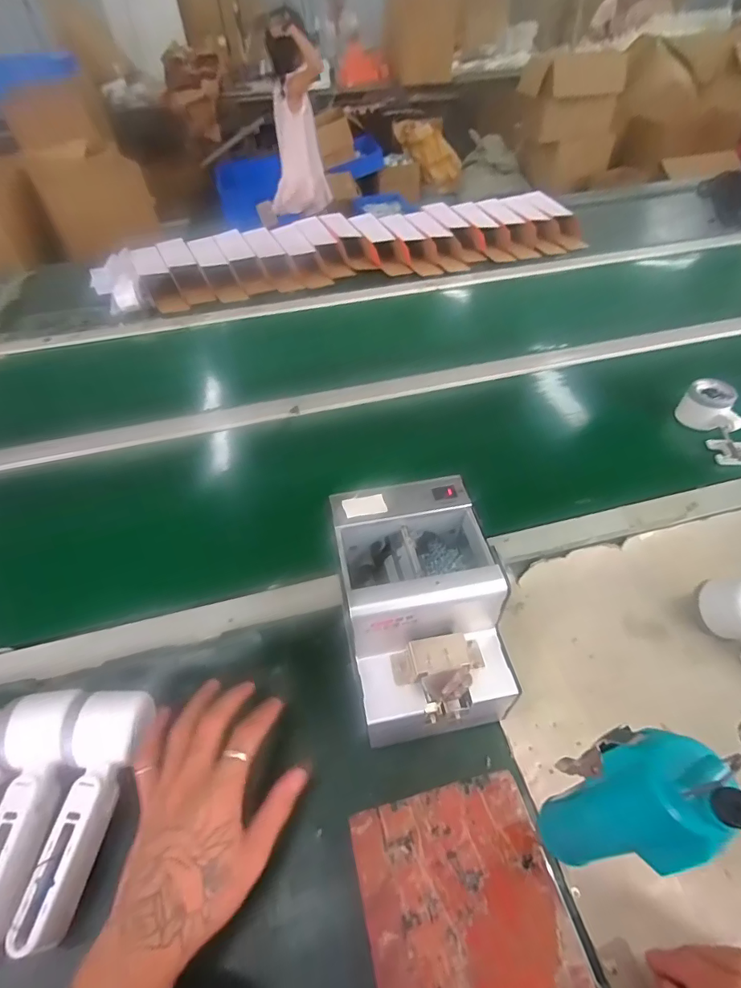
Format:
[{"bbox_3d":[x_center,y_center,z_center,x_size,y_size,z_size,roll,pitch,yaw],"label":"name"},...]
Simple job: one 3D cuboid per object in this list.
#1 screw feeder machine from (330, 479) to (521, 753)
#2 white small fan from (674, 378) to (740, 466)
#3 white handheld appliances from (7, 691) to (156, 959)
[{"bbox_3d":[0.041,0.104,0.415,0.128,0.143,0.174,-9,48,-5],"label":"screw feeder machine"},{"bbox_3d":[0.501,-0.092,0.640,0.080,0.070,0.154,-13,48,-8],"label":"white small fan"},{"bbox_3d":[-0.217,0.239,0.364,0.056,0.043,0.165,-1,52,3],"label":"white handheld appliances"}]

